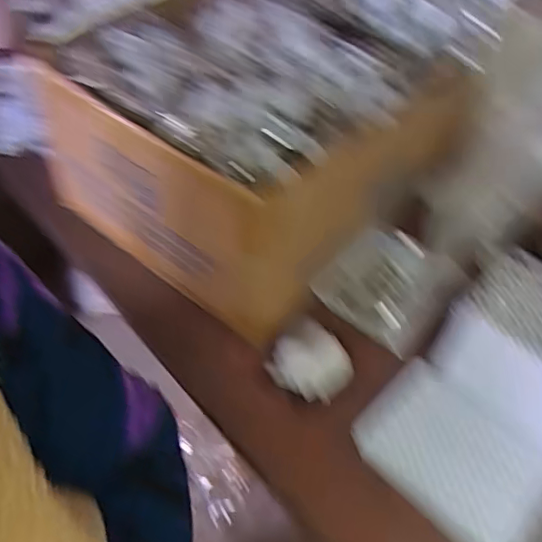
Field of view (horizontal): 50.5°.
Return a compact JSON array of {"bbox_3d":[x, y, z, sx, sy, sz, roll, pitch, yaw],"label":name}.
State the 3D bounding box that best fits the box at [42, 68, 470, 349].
[{"bbox_3d":[-0.017,-0.122,0.563,0.293,0.168,0.270,34,55,24],"label":"box"}]

